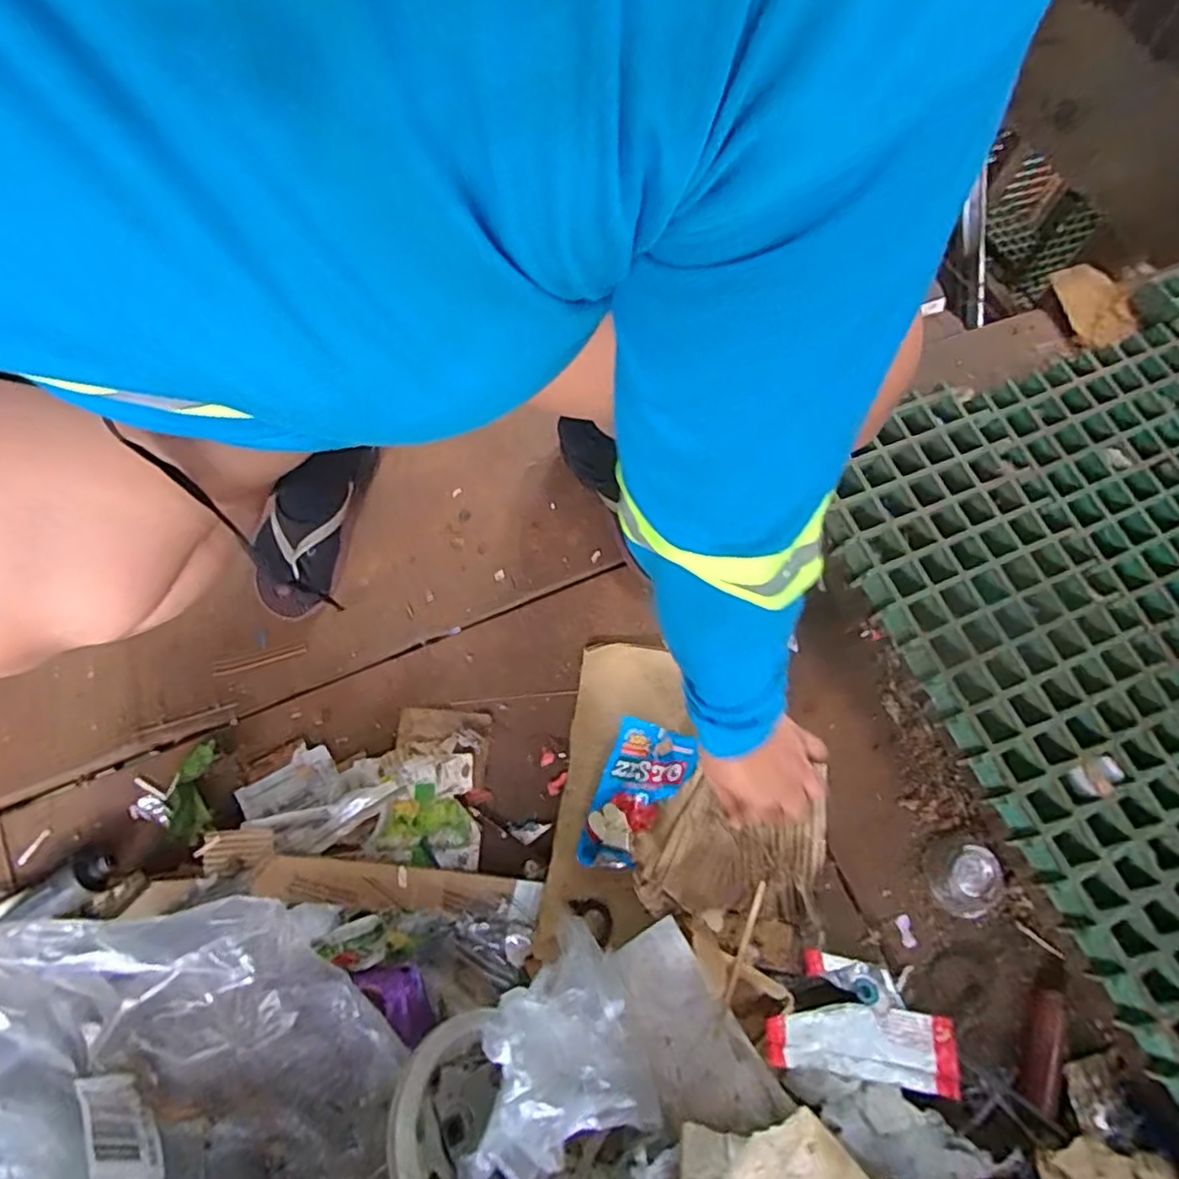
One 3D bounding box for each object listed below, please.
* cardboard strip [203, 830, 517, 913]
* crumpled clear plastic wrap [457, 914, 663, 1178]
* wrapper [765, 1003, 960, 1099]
[{"bbox_3d":[-0.208,0.251,0.569,0.267,0.056,0.040,10,69,3],"label":"cardboard strip"},{"bbox_3d":[-0.028,0.327,0.477,0.125,0.139,0.125,-10,69,-5],"label":"crumpled clear plastic wrap"},{"bbox_3d":[0.225,0.378,0.542,0.170,0.022,0.053,11,70,-8],"label":"wrapper"}]

